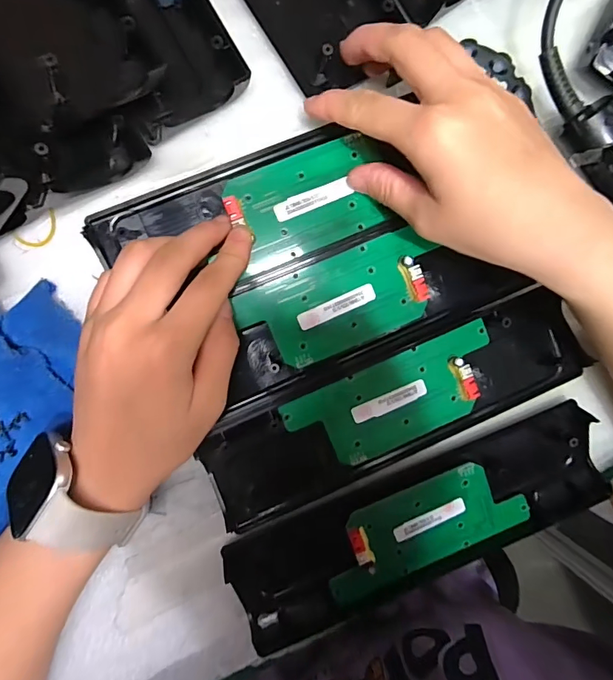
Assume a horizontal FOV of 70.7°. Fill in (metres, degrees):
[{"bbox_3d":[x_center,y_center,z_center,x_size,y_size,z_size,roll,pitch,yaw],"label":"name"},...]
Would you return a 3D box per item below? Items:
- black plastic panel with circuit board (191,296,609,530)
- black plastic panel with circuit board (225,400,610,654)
[{"bbox_3d":[0.060,0.042,0.275,0.247,0.027,0.063,-22,96,-5],"label":"black plastic panel with circuit board"},{"bbox_3d":[0.076,0.119,0.279,0.244,0.021,0.070,-20,96,-6],"label":"black plastic panel with circuit board"}]

